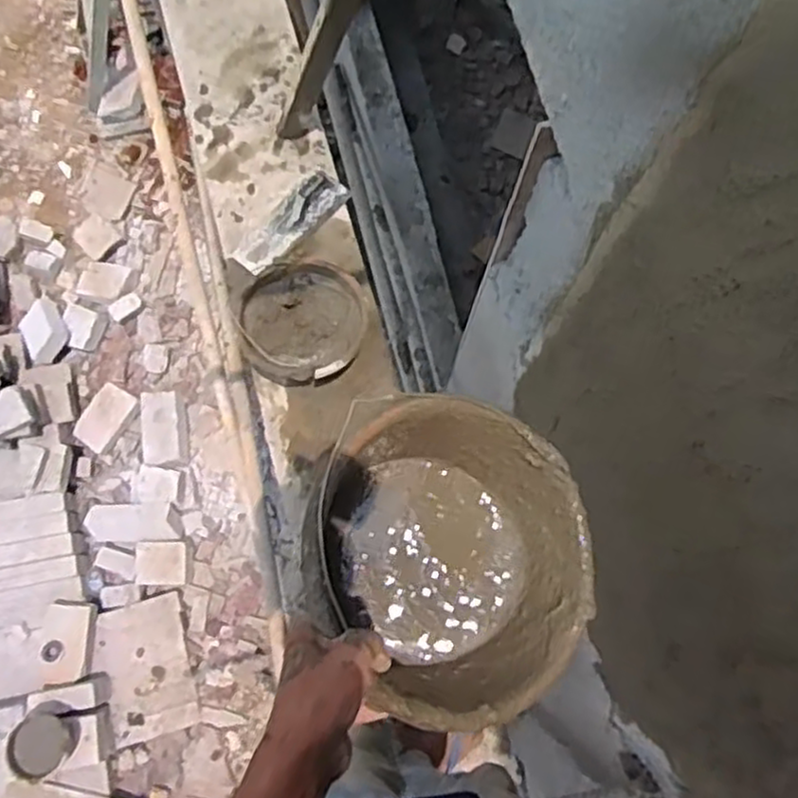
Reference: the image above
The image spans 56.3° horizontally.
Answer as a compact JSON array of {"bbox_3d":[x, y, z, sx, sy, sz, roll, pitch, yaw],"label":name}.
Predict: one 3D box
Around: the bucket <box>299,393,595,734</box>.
[{"bbox_3d":[0.012,0.138,0.656,0.251,0.180,0.251,6,76,-27],"label":"bucket"}]

